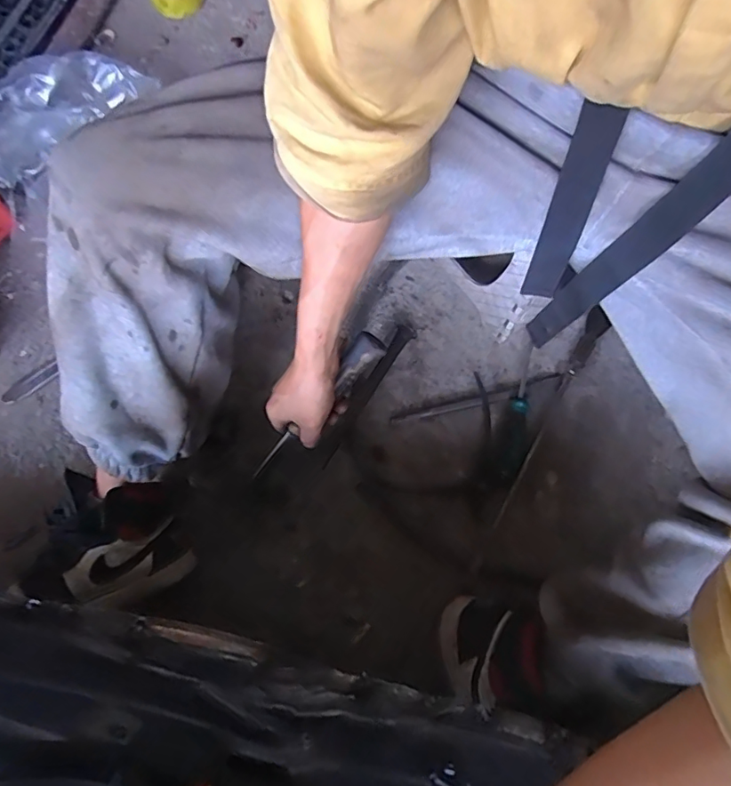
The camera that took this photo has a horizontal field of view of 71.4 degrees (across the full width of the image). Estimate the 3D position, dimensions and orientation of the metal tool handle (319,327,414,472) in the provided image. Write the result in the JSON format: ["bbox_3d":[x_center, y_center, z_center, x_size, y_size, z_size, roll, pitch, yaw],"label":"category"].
[{"bbox_3d":[0.001,-0.003,0.719,0.025,0.017,0.231,33,80,6],"label":"metal tool handle"}]

